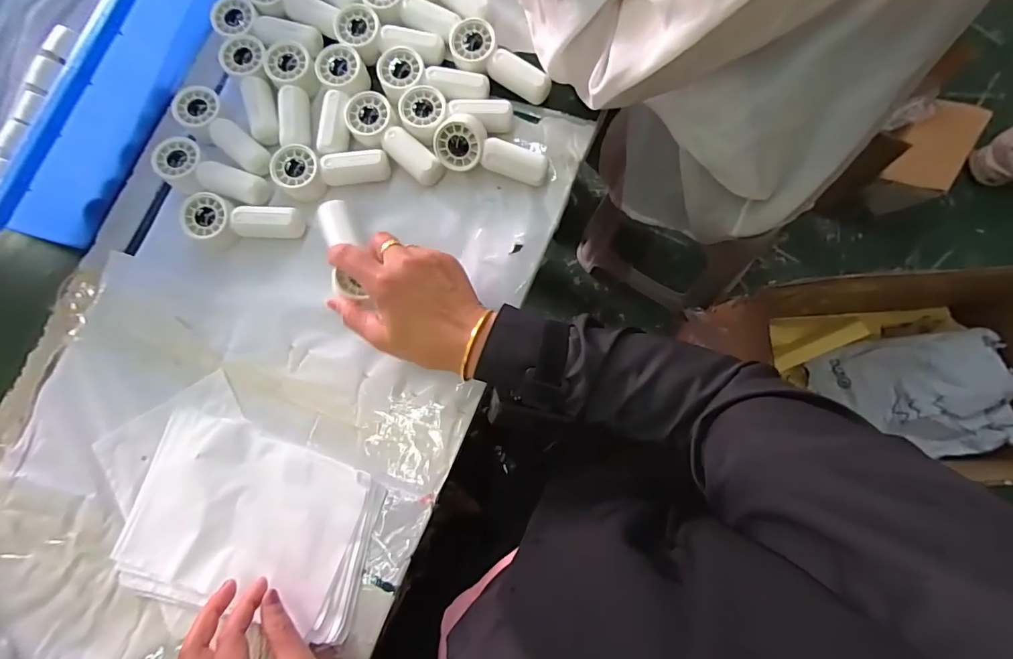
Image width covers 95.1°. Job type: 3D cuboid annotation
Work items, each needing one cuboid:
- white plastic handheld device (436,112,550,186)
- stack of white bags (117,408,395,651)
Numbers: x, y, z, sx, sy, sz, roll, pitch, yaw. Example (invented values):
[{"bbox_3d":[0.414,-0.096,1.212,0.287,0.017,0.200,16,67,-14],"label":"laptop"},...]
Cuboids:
[{"bbox_3d":[-0.014,-0.174,0.453,0.110,0.047,0.045,12,81,7],"label":"white plastic handheld device"},{"bbox_3d":[-0.233,0.175,0.419,0.222,0.017,0.155,14,82,4],"label":"stack of white bags"}]

